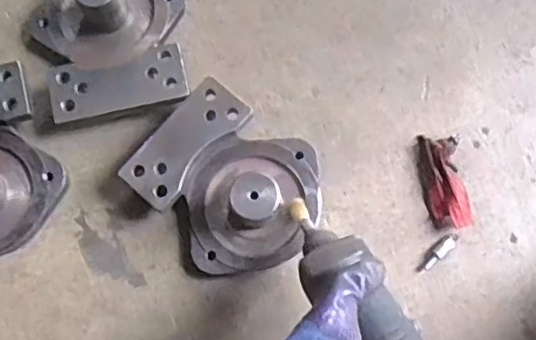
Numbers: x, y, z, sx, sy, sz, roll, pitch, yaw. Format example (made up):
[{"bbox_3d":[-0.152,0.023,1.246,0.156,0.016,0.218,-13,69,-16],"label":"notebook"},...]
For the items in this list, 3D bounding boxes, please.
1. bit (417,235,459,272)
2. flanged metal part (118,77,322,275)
[{"bbox_3d":[0.182,0.089,0.674,0.055,0.007,0.014,-42,81,-9],"label":"bit"},{"bbox_3d":[-0.038,0.014,0.660,0.191,0.079,0.170,41,80,8],"label":"flanged metal part"}]

